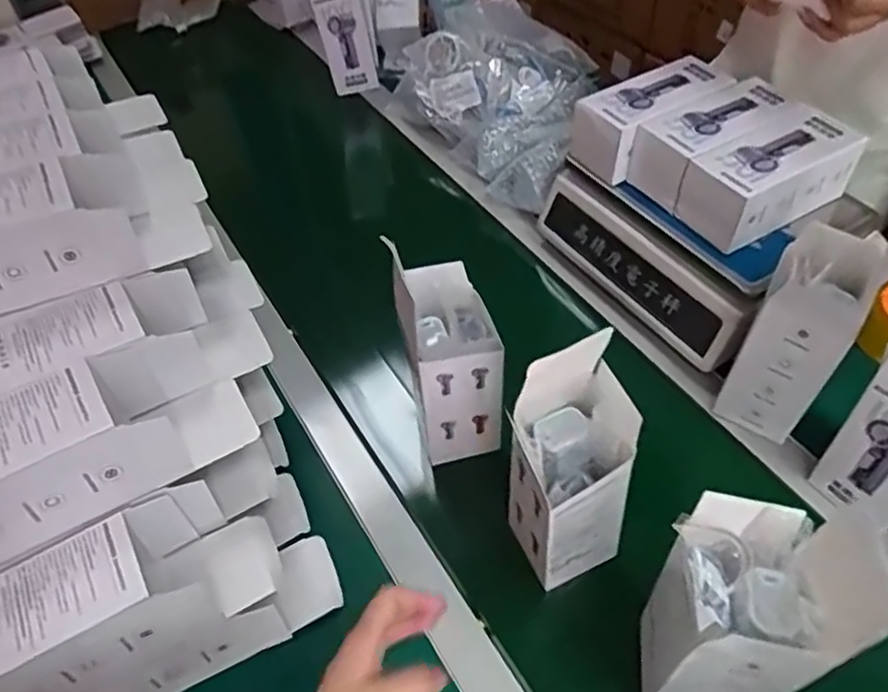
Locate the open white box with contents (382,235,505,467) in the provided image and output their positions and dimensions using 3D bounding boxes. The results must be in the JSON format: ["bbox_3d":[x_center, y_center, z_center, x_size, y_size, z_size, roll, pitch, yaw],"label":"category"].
[{"bbox_3d":[0.010,0.021,0.613,0.073,0.194,0.077,-9,50,-1],"label":"open white box with contents"}]

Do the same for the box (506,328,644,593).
[{"bbox_3d":[0.097,0.093,0.507,0.085,0.219,0.071,-23,52,-12],"label":"box"}]

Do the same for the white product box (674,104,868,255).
[{"bbox_3d":[0.320,-0.166,0.664,0.163,0.066,0.087,-26,53,-14],"label":"white product box"}]

